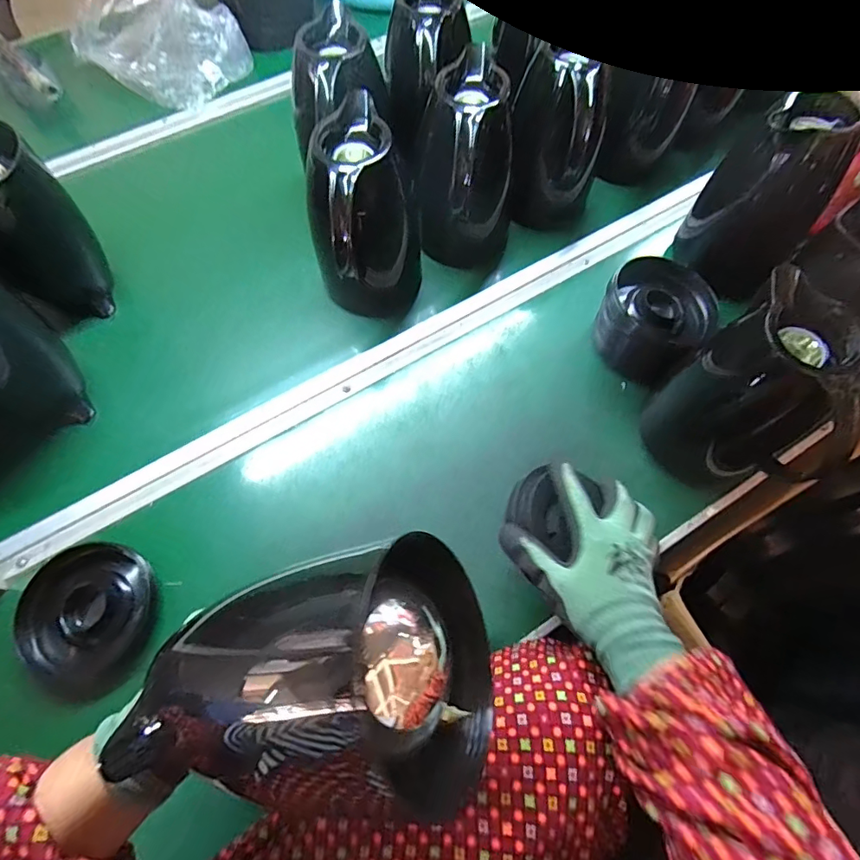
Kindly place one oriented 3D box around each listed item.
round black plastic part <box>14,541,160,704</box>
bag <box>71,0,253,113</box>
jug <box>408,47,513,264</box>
[{"bbox_3d":[-0.334,0.181,0.466,0.115,0.019,0.135,13,67,6],"label":"round black plastic part"},{"bbox_3d":[-0.436,-0.631,0.778,0.268,0.066,0.190,36,71,15],"label":"bag"},{"bbox_3d":[0.040,-0.297,0.579,0.116,0.197,0.154,5,66,3],"label":"jug"}]

